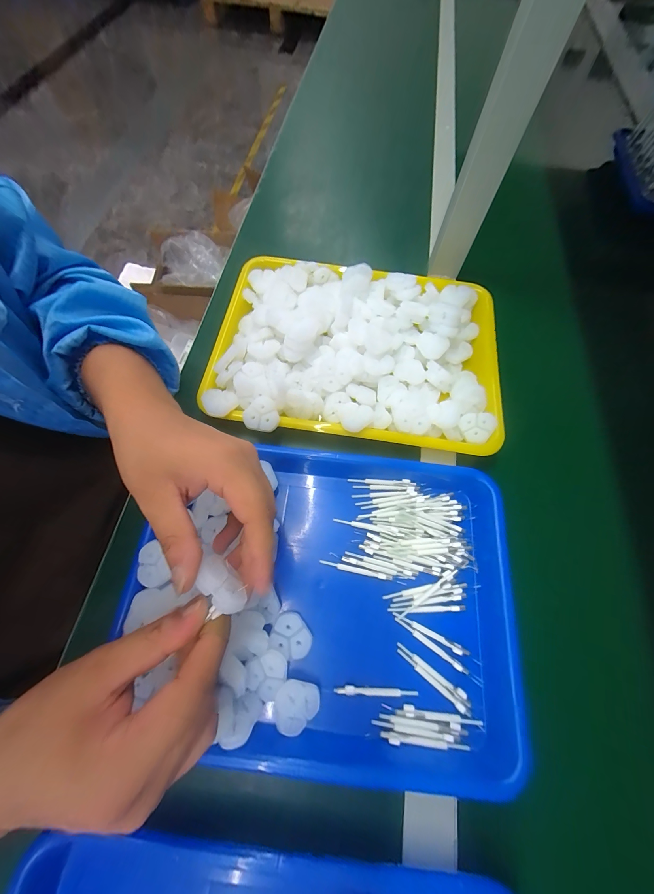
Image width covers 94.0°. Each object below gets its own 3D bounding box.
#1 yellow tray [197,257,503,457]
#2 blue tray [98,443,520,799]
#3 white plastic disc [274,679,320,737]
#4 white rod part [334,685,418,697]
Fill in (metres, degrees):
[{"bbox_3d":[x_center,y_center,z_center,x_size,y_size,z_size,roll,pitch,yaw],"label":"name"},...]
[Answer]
[{"bbox_3d":[0.041,-0.121,0.368,0.341,0.053,0.249,6,67,0],"label":"yellow tray"},{"bbox_3d":[0.002,0.126,0.274,0.325,0.038,0.244,6,67,1],"label":"blue tray"},{"bbox_3d":[-0.025,0.204,0.241,0.033,0.005,0.035,5,74,-17],"label":"white plastic disc"},{"bbox_3d":[0.041,0.204,0.254,0.069,0.004,0.006,5,67,0],"label":"white rod part"}]

